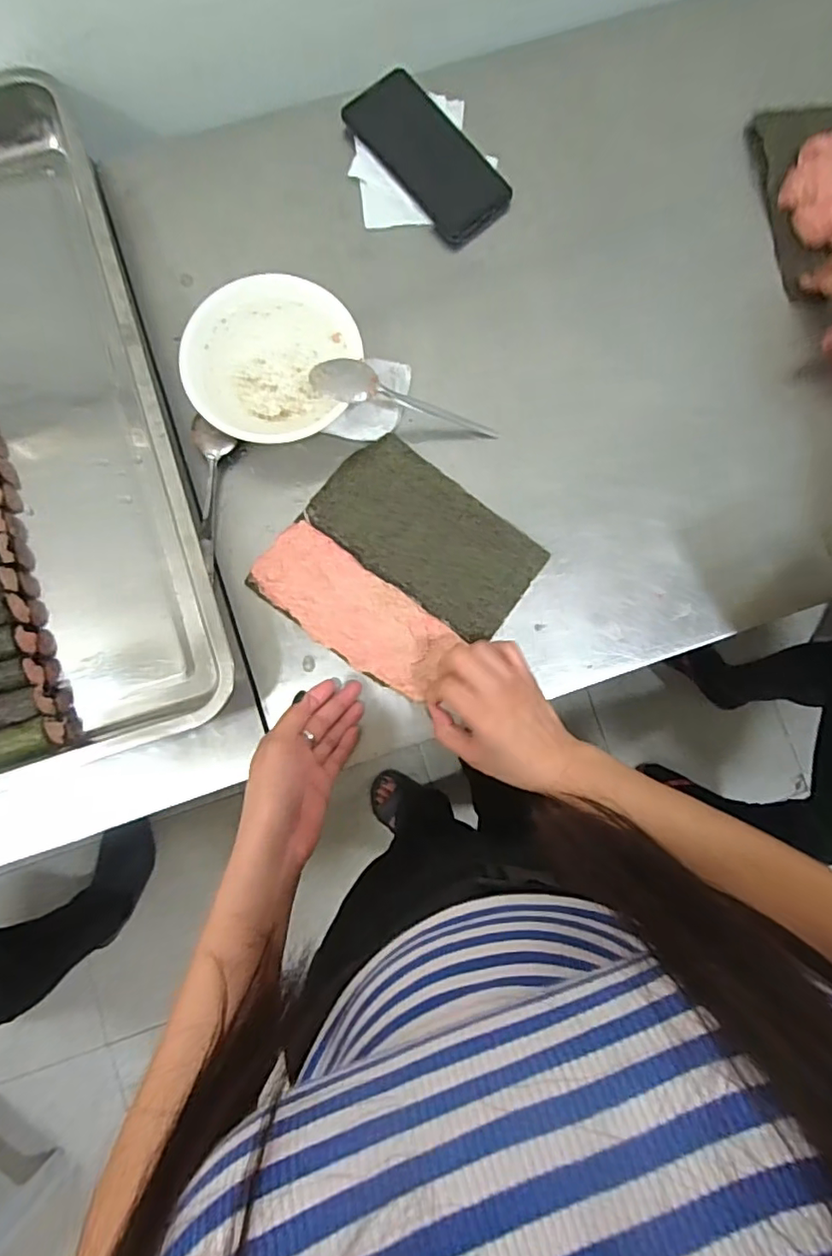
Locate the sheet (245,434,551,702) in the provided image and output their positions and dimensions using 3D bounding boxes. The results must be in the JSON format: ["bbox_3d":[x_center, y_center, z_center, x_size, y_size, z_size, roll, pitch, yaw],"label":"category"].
[{"bbox_3d":[-0.014,-0.051,0.492,0.192,0.019,0.174,37,82,1],"label":"sheet"}]

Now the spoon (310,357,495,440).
[{"bbox_3d":[-0.008,-0.194,0.497,0.163,0.023,0.033,10,82,-22],"label":"spoon"}]

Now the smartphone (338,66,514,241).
[{"bbox_3d":[0.012,-0.447,0.548,0.074,0.018,0.165,-41,88,-8],"label":"smartphone"}]

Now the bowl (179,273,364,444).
[{"bbox_3d":[-0.123,-0.224,0.498,0.139,0.046,0.136,1,83,-5],"label":"bowl"}]

